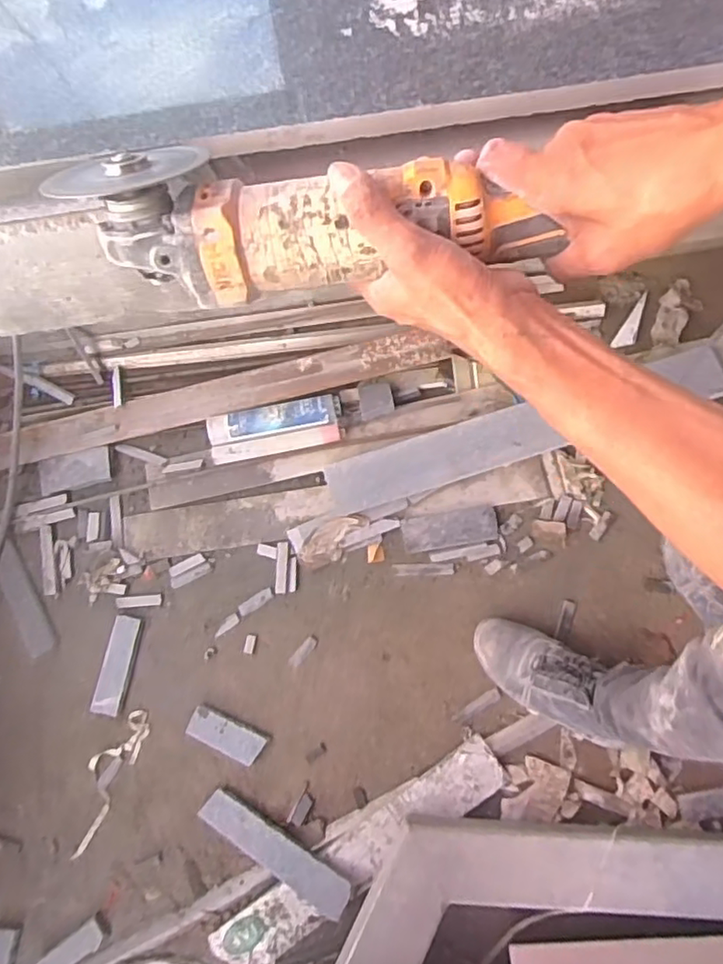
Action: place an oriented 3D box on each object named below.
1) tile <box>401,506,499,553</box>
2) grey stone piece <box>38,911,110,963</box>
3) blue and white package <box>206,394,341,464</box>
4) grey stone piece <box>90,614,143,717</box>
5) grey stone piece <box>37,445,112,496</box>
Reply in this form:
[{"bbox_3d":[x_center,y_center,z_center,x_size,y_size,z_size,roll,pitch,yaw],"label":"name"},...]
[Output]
[{"bbox_3d":[0.162,0.085,1.107,0.171,0.004,0.065,-9,78,-1],"label":"tile"},{"bbox_3d":[-0.458,0.742,0.952,0.118,0.018,0.039,-38,80,-7],"label":"grey stone piece"},{"bbox_3d":[-0.161,-0.099,1.143,0.252,0.044,0.088,-10,78,-1],"label":"blue and white package"},{"bbox_3d":[-0.431,0.322,1.065,0.051,0.010,0.165,12,78,4],"label":"grey stone piece"},{"bbox_3d":[-0.552,-0.024,1.158,0.143,0.012,0.071,-11,78,-1],"label":"grey stone piece"}]

